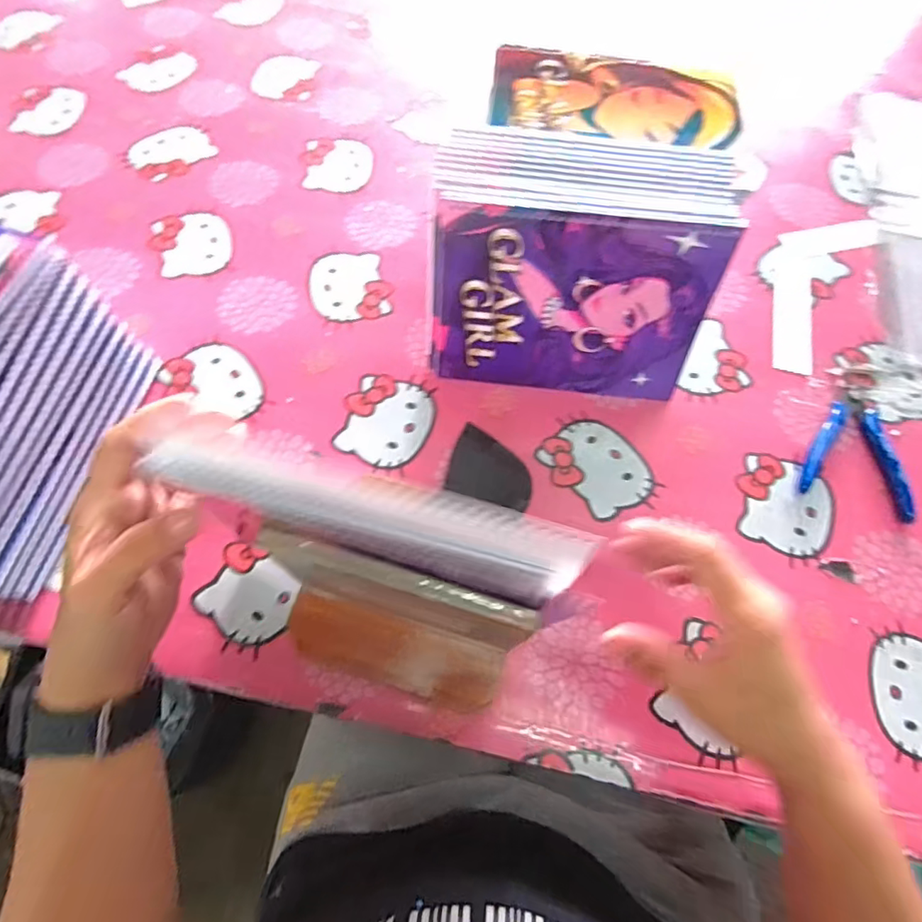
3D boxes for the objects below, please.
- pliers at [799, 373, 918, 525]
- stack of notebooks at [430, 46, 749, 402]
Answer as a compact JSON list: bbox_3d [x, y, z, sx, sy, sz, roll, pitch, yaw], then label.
[{"bbox_3d":[0.321,-0.024,0.442,0.081,0.013,0.129,16,66,4],"label":"pliers"},{"bbox_3d":[0.095,-0.196,0.444,0.198,0.144,0.243,11,66,2],"label":"stack of notebooks"}]

